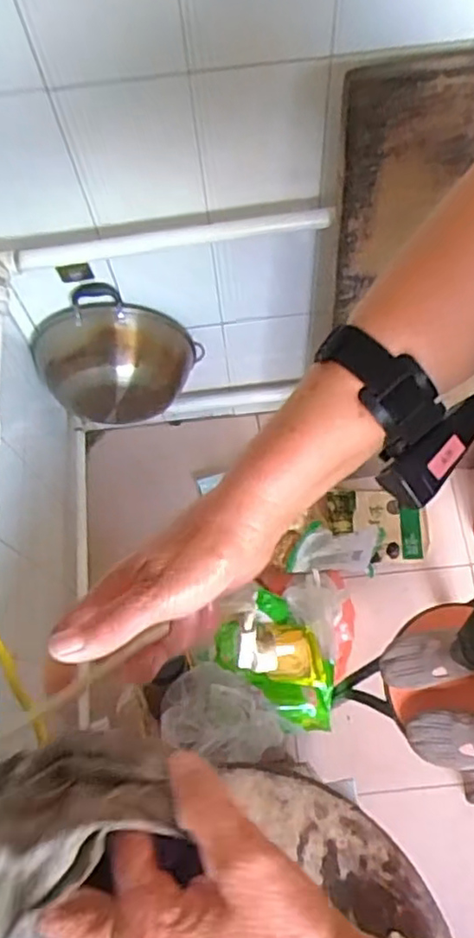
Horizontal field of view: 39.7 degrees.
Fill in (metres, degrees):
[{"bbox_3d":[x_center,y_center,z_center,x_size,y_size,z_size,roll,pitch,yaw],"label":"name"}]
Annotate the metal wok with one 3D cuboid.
[{"bbox_3d":[-0.272,-0.231,1.439,0.352,0.300,0.151,-5,67,1],"label":"metal wok"}]

